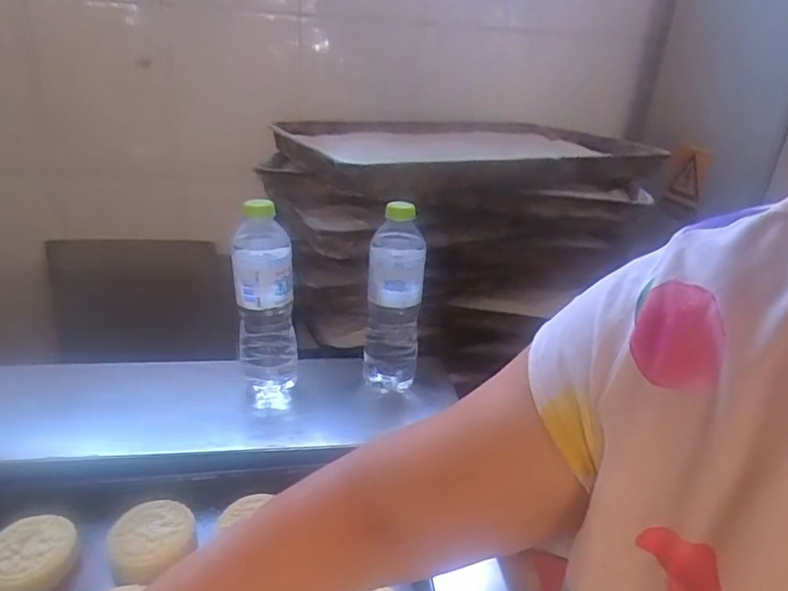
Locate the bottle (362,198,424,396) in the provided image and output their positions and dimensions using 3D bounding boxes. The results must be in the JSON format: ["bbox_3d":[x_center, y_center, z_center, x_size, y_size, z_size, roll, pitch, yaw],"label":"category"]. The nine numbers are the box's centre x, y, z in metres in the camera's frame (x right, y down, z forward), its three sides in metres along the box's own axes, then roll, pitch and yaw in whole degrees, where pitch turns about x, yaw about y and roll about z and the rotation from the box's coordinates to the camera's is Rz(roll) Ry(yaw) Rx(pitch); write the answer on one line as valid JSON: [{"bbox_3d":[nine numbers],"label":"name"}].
[{"bbox_3d":[0.001,0.016,0.652,0.073,0.239,0.055,-2,24,4],"label":"bottle"}]

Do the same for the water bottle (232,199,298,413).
[{"bbox_3d":[-0.142,0.016,0.618,0.072,0.227,0.054,-8,24,-10],"label":"water bottle"}]

